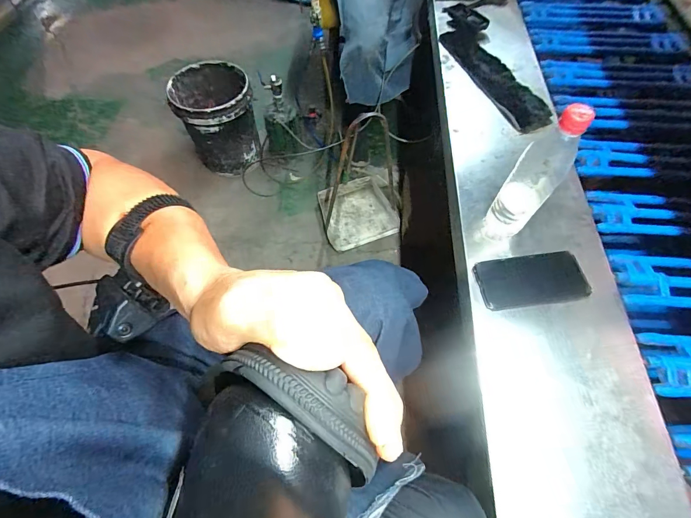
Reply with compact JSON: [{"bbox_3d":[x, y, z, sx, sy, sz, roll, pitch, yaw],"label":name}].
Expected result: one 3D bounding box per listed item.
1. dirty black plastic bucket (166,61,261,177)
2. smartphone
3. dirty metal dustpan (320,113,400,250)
[{"bbox_3d":[-0.567,-0.619,1.567,0.323,0.389,0.364,-21,63,-11],"label":"dirty black plastic bucket"},{"bbox_3d":[0.292,0.034,0.537,0.166,0.013,0.082,-7,61,-4],"label":"smartphone"},{"bbox_3d":[0.052,-0.221,1.533,0.307,0.109,0.300,-16,62,-9],"label":"dirty metal dustpan"}]

